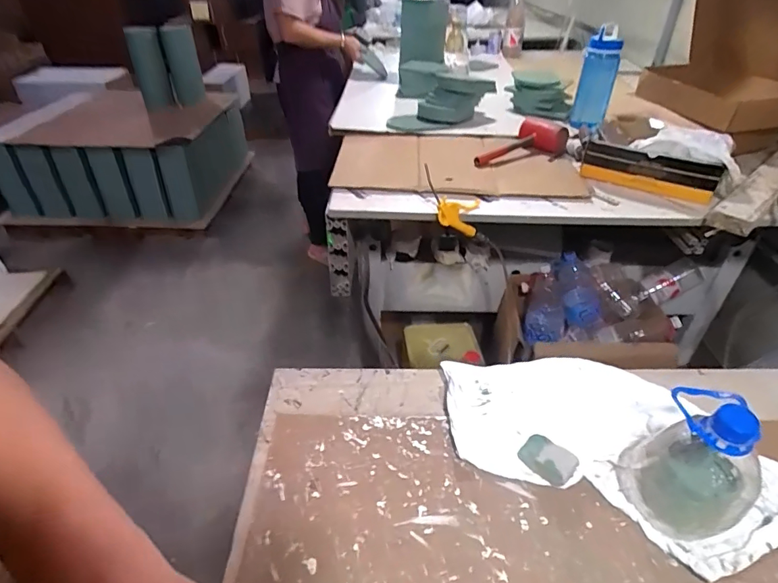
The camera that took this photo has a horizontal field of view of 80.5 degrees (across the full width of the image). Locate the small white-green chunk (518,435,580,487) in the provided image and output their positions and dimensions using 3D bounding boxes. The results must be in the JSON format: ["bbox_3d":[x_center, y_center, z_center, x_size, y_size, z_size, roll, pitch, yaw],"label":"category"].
[{"bbox_3d":[0.167,0.175,0.483,0.033,0.023,0.057,-28,46,-34],"label":"small white-green chunk"}]

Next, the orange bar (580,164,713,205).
[{"bbox_3d":[0.613,-0.261,1.111,0.286,0.032,0.016,21,41,25],"label":"orange bar"}]

